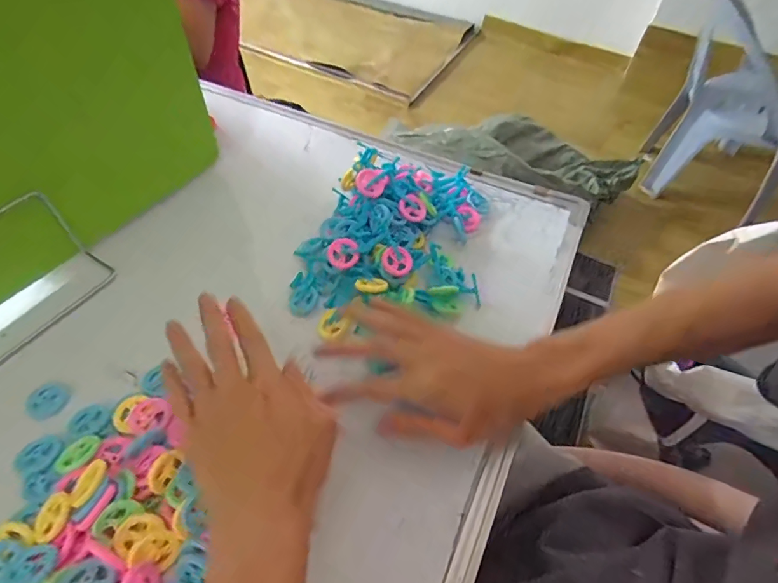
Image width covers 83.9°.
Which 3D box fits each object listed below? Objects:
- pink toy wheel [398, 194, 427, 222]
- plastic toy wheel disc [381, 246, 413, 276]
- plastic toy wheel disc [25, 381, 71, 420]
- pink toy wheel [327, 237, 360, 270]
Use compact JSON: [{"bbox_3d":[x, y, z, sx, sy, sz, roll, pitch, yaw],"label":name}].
[{"bbox_3d":[0.025,-0.086,0.448,0.030,0.006,0.030,4,80,-27],"label":"pink toy wheel"},{"bbox_3d":[0.007,-0.029,0.414,0.030,0.005,0.027,36,79,6],"label":"plastic toy wheel disc"},{"bbox_3d":[-0.274,0.087,0.348,0.028,0.007,0.030,1,53,-2],"label":"plastic toy wheel disc"},{"bbox_3d":[-0.043,-0.037,0.415,0.030,0.004,0.029,0,90,-2],"label":"pink toy wheel"}]

